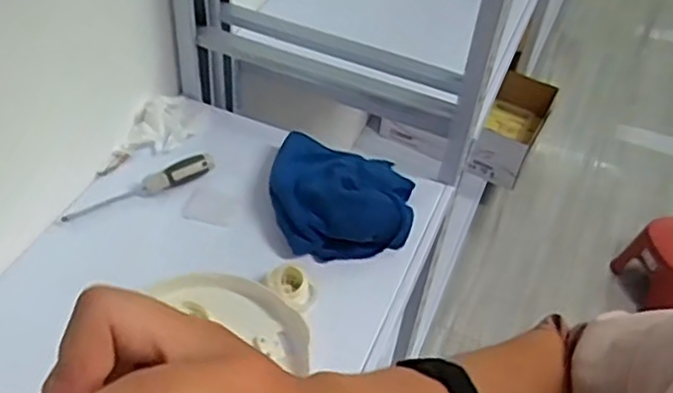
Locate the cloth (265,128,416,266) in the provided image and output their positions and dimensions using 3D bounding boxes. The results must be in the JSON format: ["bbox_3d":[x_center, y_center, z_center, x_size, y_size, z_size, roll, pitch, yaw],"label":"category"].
[{"bbox_3d":[0.006,-0.007,0.833,0.174,0.069,0.170,8,46,2],"label":"cloth"}]

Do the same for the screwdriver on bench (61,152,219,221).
[{"bbox_3d":[-0.232,-0.009,0.836,0.188,0.019,0.031,-25,53,-27],"label":"screwdriver on bench"}]

